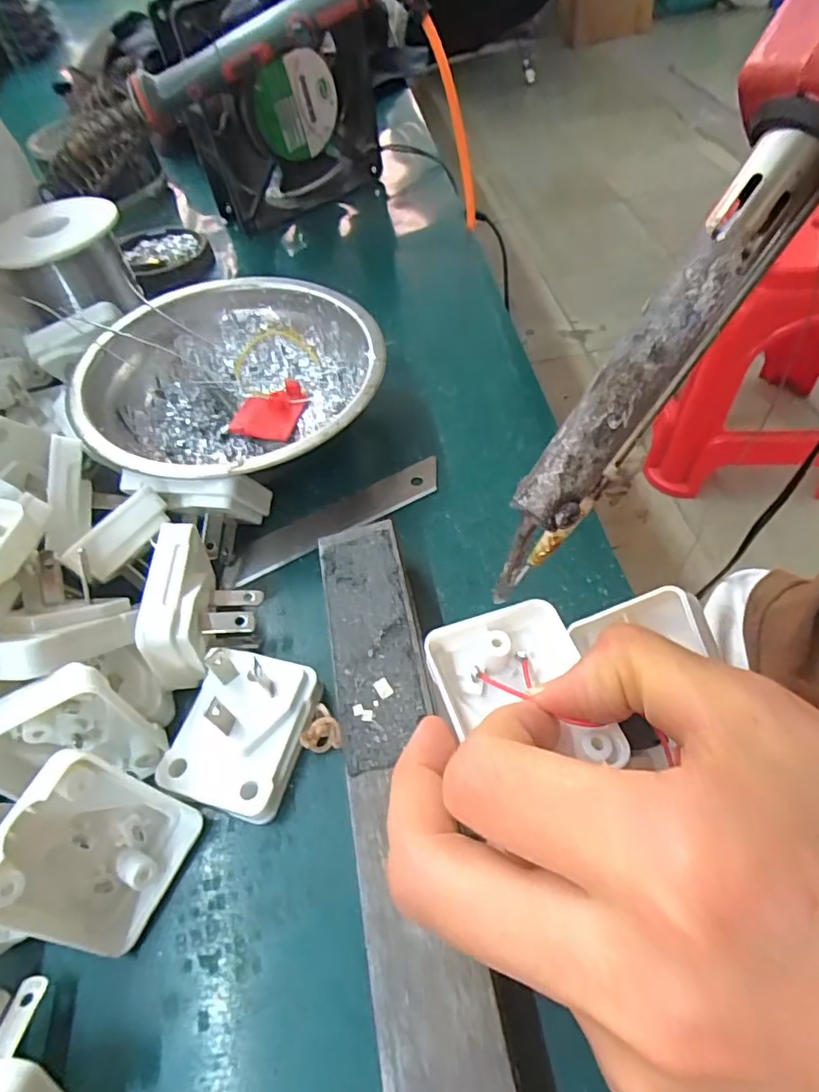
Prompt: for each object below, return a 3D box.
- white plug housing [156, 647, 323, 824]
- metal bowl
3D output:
[{"bbox_3d":[-0.052,0.058,0.182,0.039,0.018,0.046,9,54,13],"label":"white plug housing"},{"bbox_3d":[-0.074,-0.067,0.260,0.121,0.043,0.126,-19,53,-9],"label":"metal bowl"}]

